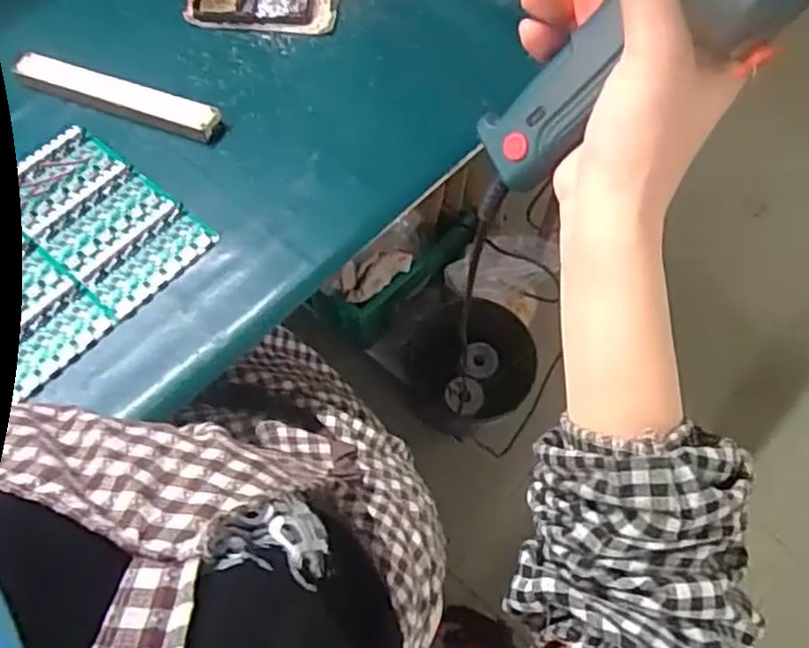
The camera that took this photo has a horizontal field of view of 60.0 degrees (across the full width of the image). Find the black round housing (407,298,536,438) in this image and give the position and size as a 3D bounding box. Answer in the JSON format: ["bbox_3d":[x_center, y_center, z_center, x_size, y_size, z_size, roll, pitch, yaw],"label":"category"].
[{"bbox_3d":[0.109,0.076,1.197,0.220,0.049,0.223,1,92,19],"label":"black round housing"}]

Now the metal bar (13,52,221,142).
[{"bbox_3d":[-0.259,-0.206,0.631,0.195,0.018,0.026,19,64,8],"label":"metal bar"}]

